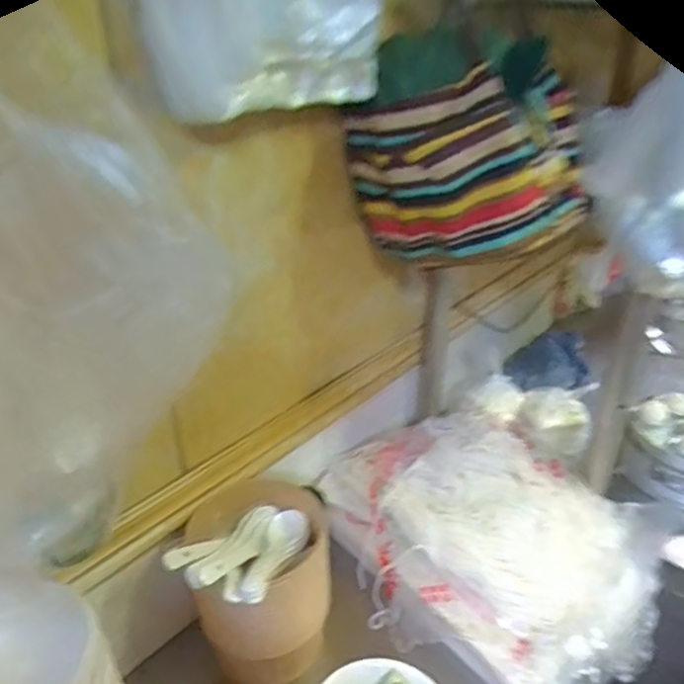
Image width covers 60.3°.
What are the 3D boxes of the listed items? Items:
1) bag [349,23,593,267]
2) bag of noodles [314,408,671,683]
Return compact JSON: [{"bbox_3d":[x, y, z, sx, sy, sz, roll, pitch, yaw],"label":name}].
[{"bbox_3d":[0.137,-0.208,0.631,0.198,0.207,0.169,-16,33,-25],"label":"bag"},{"bbox_3d":[0.185,0.246,0.737,0.318,0.104,0.373,-14,32,-21],"label":"bag of noodles"}]

